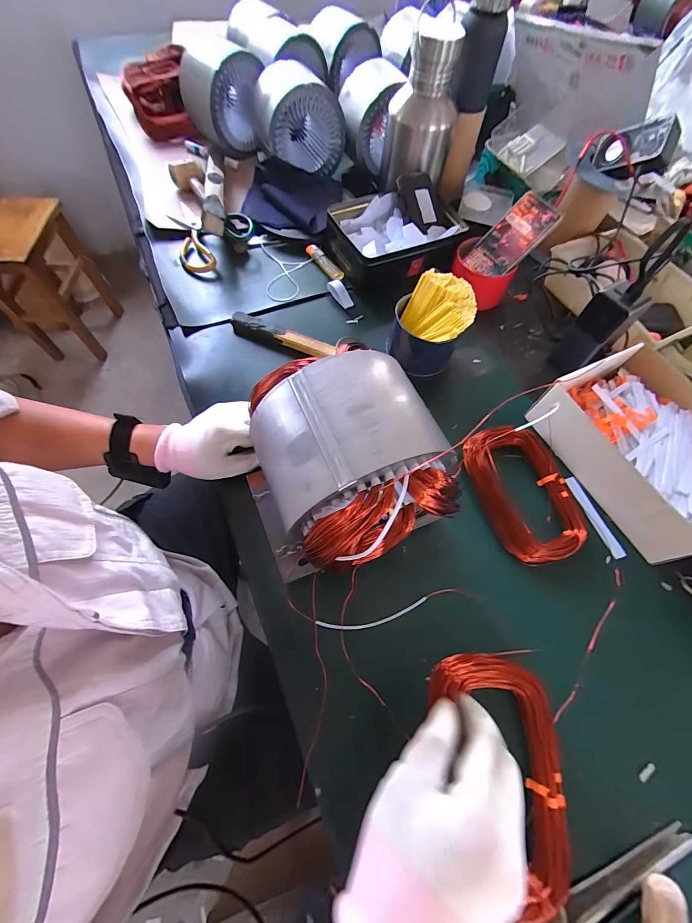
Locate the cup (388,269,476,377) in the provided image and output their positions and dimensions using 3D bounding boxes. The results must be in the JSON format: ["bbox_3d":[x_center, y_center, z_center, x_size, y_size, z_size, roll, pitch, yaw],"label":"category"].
[{"bbox_3d":[0.119,-0.192,0.499,0.100,0.093,0.106,1,64,-2],"label":"cup"}]

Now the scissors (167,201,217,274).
[{"bbox_3d":[-0.275,-0.395,0.618,0.051,0.023,0.182,-20,67,-12],"label":"scissors"}]

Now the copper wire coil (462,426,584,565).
[{"bbox_3d":[0.224,0.032,0.437,0.115,0.023,0.178,-10,65,-8],"label":"copper wire coil"}]

